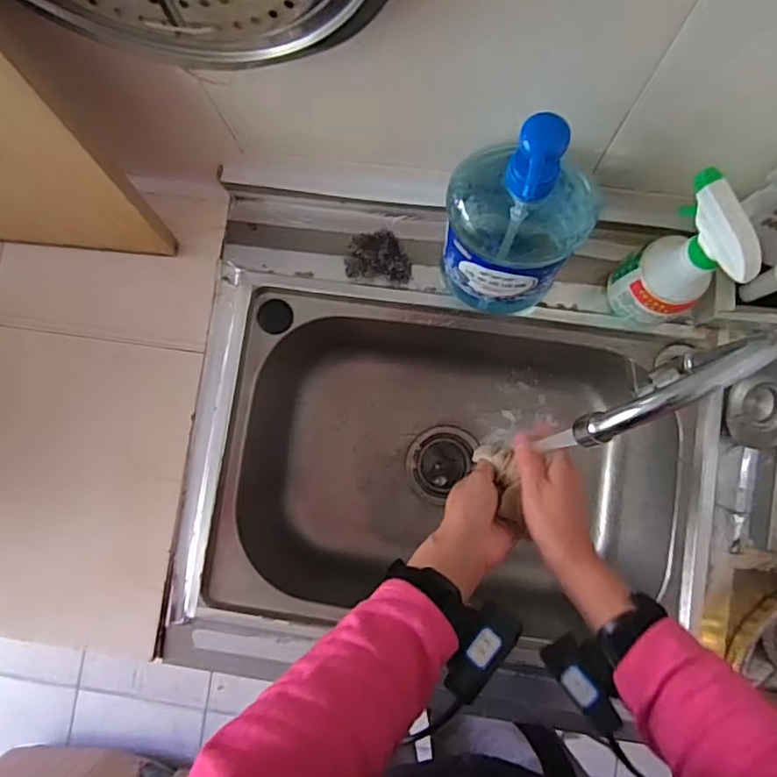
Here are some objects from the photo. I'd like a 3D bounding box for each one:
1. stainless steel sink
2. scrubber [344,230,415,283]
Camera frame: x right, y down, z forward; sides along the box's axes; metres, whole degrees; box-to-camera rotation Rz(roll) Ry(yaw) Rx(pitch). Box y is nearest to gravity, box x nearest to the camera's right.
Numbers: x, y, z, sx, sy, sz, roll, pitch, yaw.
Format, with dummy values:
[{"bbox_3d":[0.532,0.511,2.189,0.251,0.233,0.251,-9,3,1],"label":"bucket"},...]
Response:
[{"bbox_3d":[0.058,0.119,0.723,0.535,0.207,0.433,8,85,4],"label":"stainless steel sink"},{"bbox_3d":[-0.010,-0.144,0.640,0.070,0.025,0.051,7,85,4],"label":"scrubber"}]

